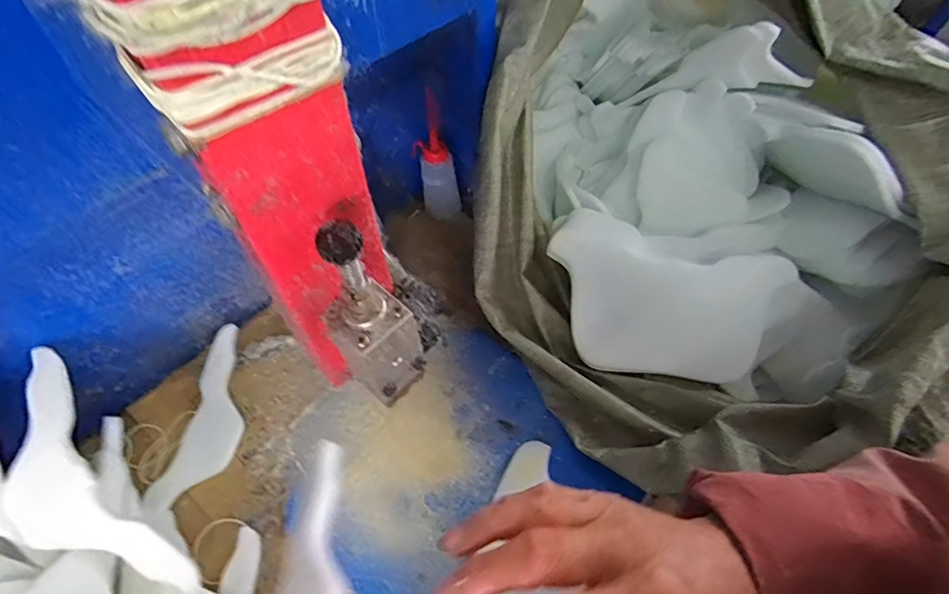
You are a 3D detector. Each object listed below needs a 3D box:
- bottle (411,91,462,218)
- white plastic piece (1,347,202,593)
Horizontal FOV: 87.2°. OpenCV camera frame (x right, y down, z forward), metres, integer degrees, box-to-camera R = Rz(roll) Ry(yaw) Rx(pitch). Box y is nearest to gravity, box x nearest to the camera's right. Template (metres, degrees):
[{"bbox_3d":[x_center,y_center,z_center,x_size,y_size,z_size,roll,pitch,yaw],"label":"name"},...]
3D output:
[{"bbox_3d":[-0.051,-0.184,0.671,0.061,0.163,0.059,-5,55,-4],"label":"bottle"},{"bbox_3d":[-0.341,0.166,0.424,0.079,0.023,0.247,-37,84,-23],"label":"white plastic piece"}]

